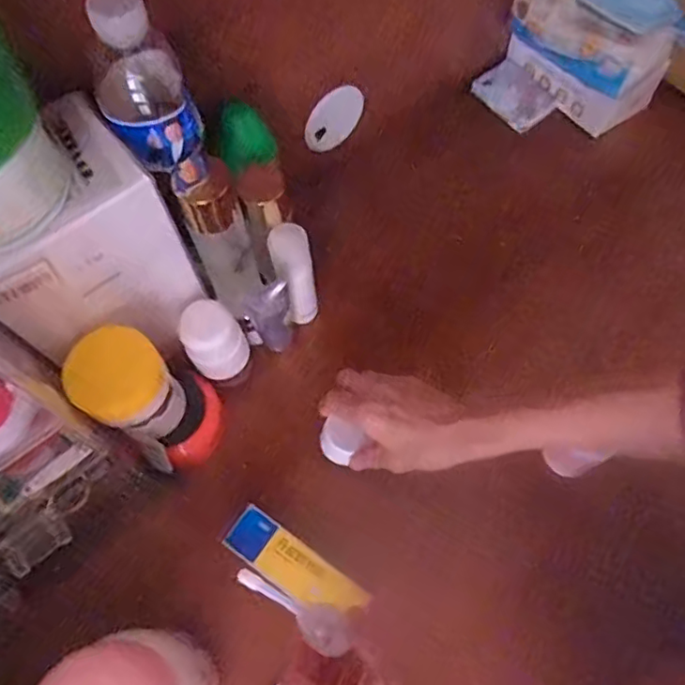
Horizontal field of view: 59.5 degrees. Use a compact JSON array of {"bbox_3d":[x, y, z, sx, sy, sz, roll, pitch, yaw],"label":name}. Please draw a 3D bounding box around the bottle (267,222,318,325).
[{"bbox_3d":[-0.040,-0.060,0.548,0.034,0.103,0.027,-20,34,-8],"label":"bottle"}]

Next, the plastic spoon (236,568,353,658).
[{"bbox_3d":[-0.033,0.178,0.402,0.093,0.014,0.027,40,68,-20],"label":"plastic spoon"}]

